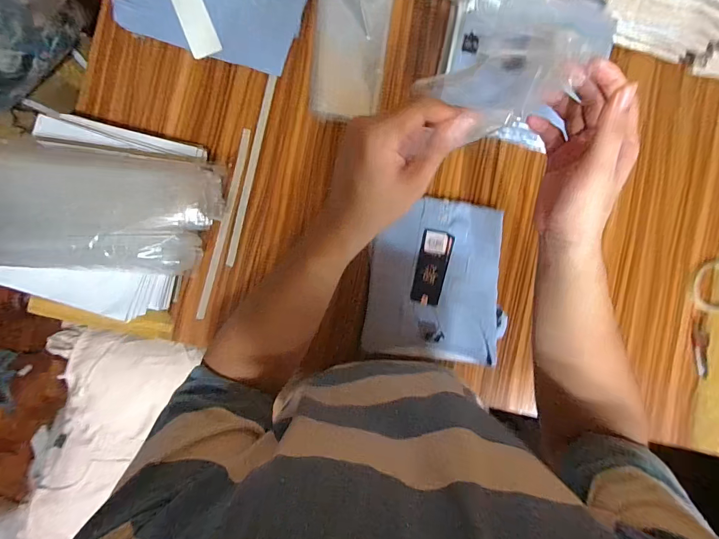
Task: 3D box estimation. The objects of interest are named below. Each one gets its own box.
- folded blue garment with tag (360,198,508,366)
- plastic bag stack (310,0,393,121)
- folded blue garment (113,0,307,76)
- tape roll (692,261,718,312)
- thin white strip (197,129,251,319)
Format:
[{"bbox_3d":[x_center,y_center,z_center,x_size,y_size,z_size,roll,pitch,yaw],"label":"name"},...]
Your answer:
[{"bbox_3d":[0.132,0.016,0.618,0.230,0.035,0.255,7,88,-3],"label":"folded blue garment with tag"},{"bbox_3d":[-0.014,-0.368,0.622,0.118,0.026,0.230,6,88,-3],"label":"plastic bag stack"},{"bbox_3d":[-0.222,-0.444,0.603,0.259,0.018,0.207,19,90,-8],"label":"folded blue garment"},{"bbox_3d":[0.622,0.029,0.657,0.073,0.018,0.088,6,88,-3],"label":"tape roll"},{"bbox_3d":[-0.221,-0.075,0.615,0.015,0.004,0.314,13,88,-3],"label":"thin white strip"}]

